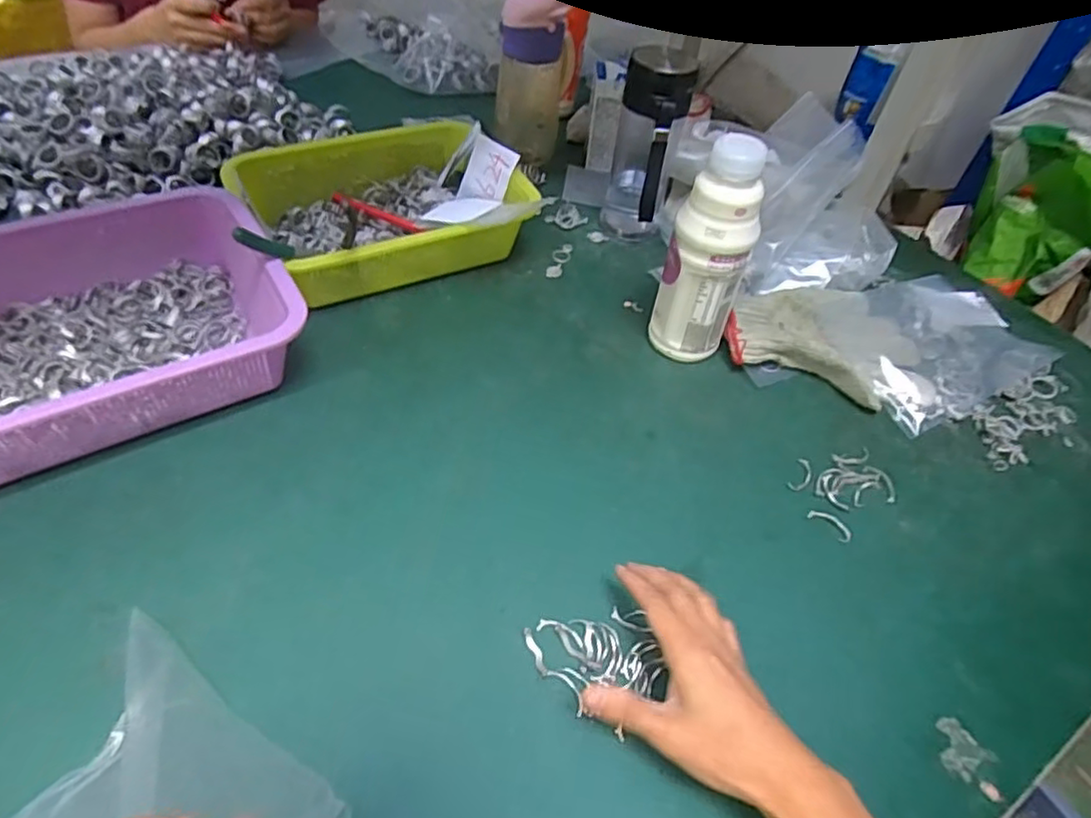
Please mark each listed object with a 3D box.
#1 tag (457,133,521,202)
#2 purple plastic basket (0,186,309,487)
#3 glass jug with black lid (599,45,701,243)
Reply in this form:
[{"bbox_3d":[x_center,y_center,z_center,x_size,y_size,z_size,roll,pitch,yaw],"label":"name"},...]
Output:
[{"bbox_3d":[-0.059,-0.238,0.668,0.052,0.063,0.009,32,26,11],"label":"tag"},{"bbox_3d":[-0.351,-0.052,0.501,0.294,0.089,0.221,-25,54,-26],"label":"purple plastic basket"},{"bbox_3d":[0.103,-0.272,0.676,0.072,0.182,0.105,13,48,7],"label":"glass jug with black lid"}]

